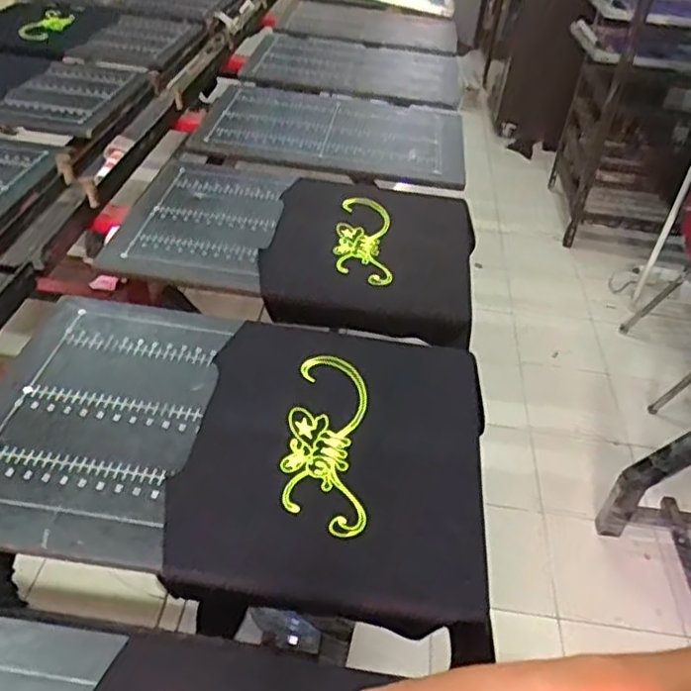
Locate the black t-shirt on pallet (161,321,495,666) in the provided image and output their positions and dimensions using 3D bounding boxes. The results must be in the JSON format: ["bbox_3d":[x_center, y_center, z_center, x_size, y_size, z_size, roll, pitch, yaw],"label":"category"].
[{"bbox_3d":[-0.007,0.132,0.785,0.340,0.050,0.436,7,40,0],"label":"black t-shirt on pallet"}]

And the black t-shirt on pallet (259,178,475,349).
[{"bbox_3d":[0.047,-0.167,1.193,0.351,0.089,0.415,7,40,0],"label":"black t-shirt on pallet"}]

